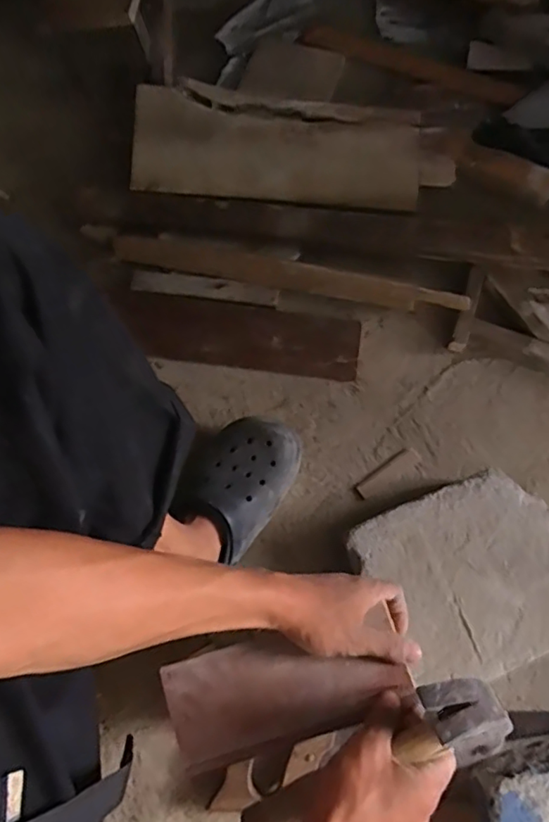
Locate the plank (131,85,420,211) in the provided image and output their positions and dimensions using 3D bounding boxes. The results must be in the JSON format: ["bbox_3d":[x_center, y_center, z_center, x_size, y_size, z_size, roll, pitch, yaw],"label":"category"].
[{"bbox_3d":[0.004,-0.383,0.832,0.415,0.033,0.136,2,101,-5],"label":"plank"}]

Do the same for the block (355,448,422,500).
[{"bbox_3d":[0.147,0.080,0.724,0.094,0.015,0.023,-35,74,-9],"label":"block"}]

